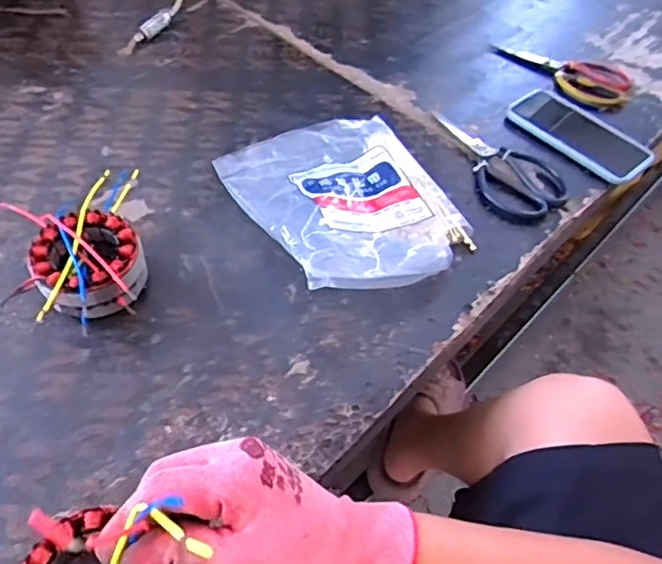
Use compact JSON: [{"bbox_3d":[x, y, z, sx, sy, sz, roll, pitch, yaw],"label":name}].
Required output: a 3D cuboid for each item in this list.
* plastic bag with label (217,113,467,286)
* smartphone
[{"bbox_3d":[0.016,-0.097,0.606,0.198,0.061,0.248,-20,57,-20],"label":"plastic bag with label"},{"bbox_3d":[0.306,-0.182,0.732,0.101,0.015,0.178,-26,55,-32],"label":"smartphone"}]

